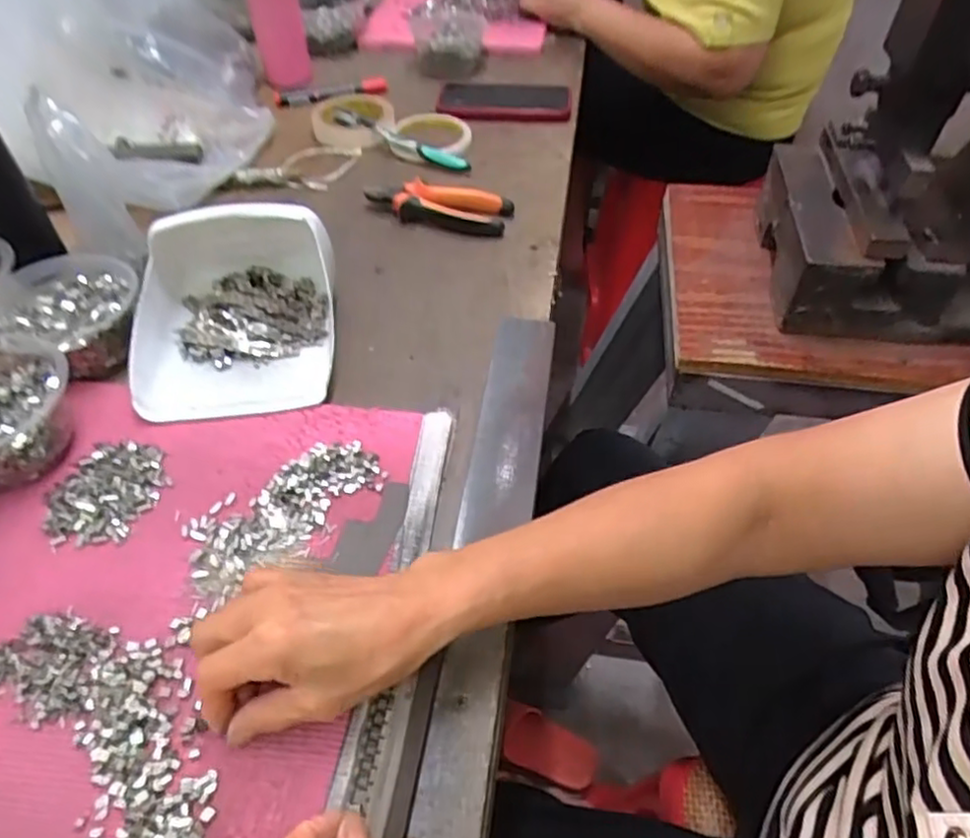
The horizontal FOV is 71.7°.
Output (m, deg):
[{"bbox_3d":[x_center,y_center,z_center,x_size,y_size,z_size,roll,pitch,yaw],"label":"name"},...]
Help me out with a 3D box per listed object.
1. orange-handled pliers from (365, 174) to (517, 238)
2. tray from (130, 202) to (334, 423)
[{"bbox_3d":[-0.048,-0.220,0.682,0.149,0.020,0.056,9,51,7],"label":"orange-handled pliers"},{"bbox_3d":[-0.200,-0.093,0.532,0.152,0.078,0.171,-3,50,-4],"label":"tray"}]

